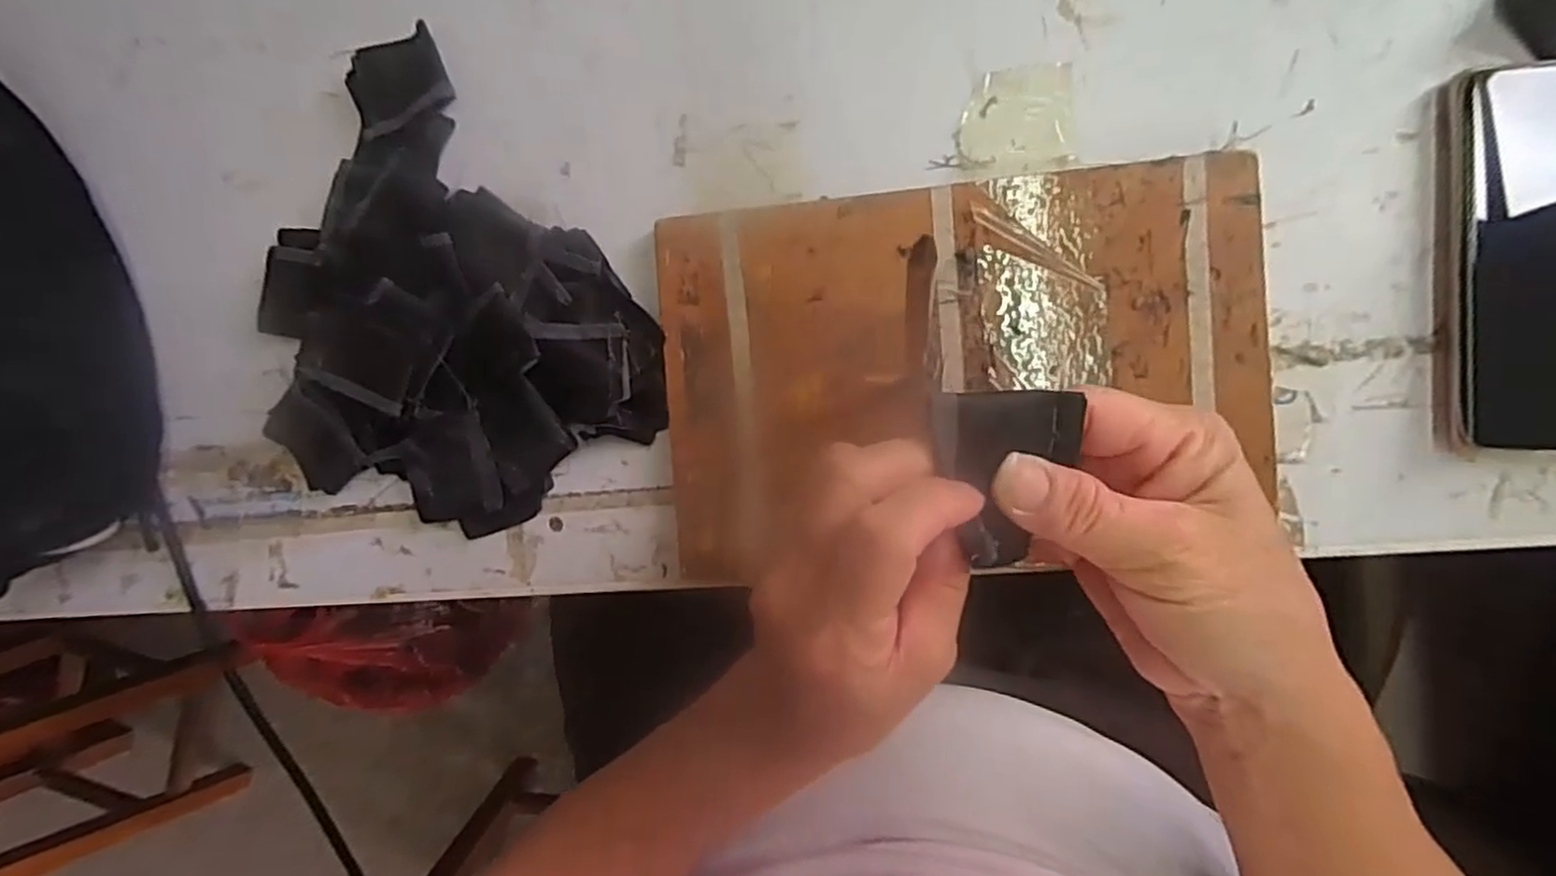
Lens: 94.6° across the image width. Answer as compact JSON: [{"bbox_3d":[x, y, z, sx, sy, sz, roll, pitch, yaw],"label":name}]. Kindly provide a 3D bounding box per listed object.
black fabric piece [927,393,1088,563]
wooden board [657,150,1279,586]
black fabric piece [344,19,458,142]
[{"bbox_3d":[0.069,0.013,0.219,0.043,0.005,0.056,-3,109,-1],"label":"black fabric piece"},{"bbox_3d":[0.081,-0.030,0.339,0.270,0.014,0.173,-5,91,9],"label":"wooden board"},{"bbox_3d":[-0.199,-0.186,0.377,0.050,0.010,0.044,-23,88,9],"label":"black fabric piece"}]

